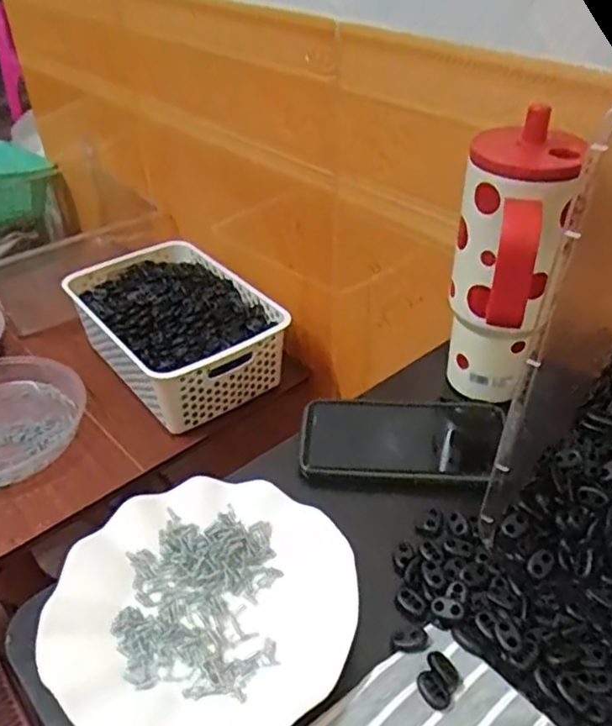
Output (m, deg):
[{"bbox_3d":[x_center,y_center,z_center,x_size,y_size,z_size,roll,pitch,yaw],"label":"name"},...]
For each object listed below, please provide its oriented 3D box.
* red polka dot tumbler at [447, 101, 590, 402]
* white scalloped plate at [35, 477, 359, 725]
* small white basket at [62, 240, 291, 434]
[{"bbox_3d":[0.148,-0.058,0.498,0.073,0.212,0.102,10,39,14],"label":"red polka dot tumbler"},{"bbox_3d":[-0.062,0.149,0.404,0.177,0.020,0.181,-1,38,1],"label":"white scalloped plate"},{"bbox_3d":[-0.187,-0.048,0.941,0.209,0.110,0.319,-27,45,-30],"label":"small white basket"}]

